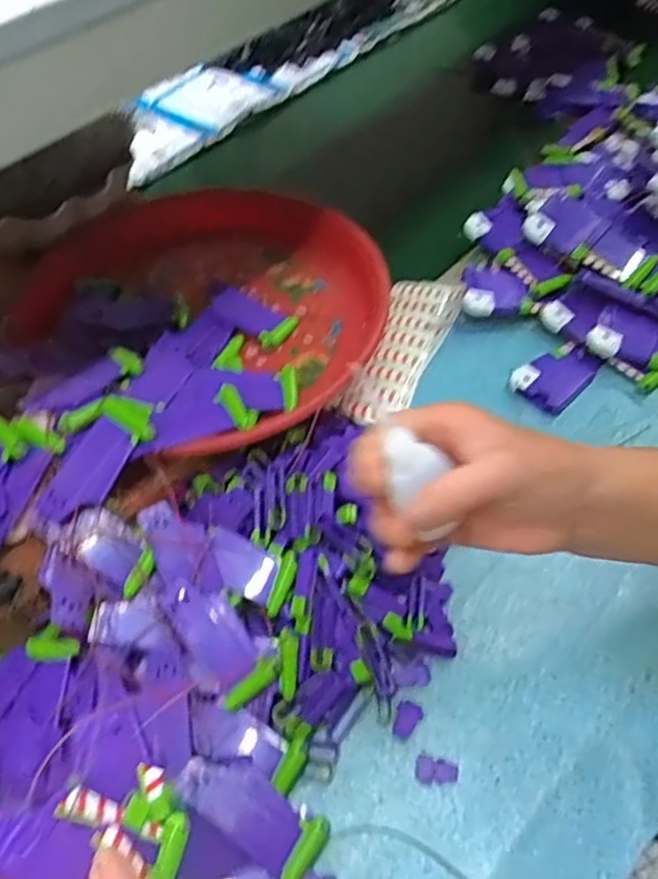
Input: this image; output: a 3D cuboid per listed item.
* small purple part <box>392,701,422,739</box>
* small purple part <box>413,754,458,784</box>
[{"bbox_3d":[0.051,0.183,0.456,0.016,0.004,0.024,20,57,18],"label":"small purple part"},{"bbox_3d":[0.067,0.208,0.435,0.026,0.004,0.016,10,55,11],"label":"small purple part"}]

